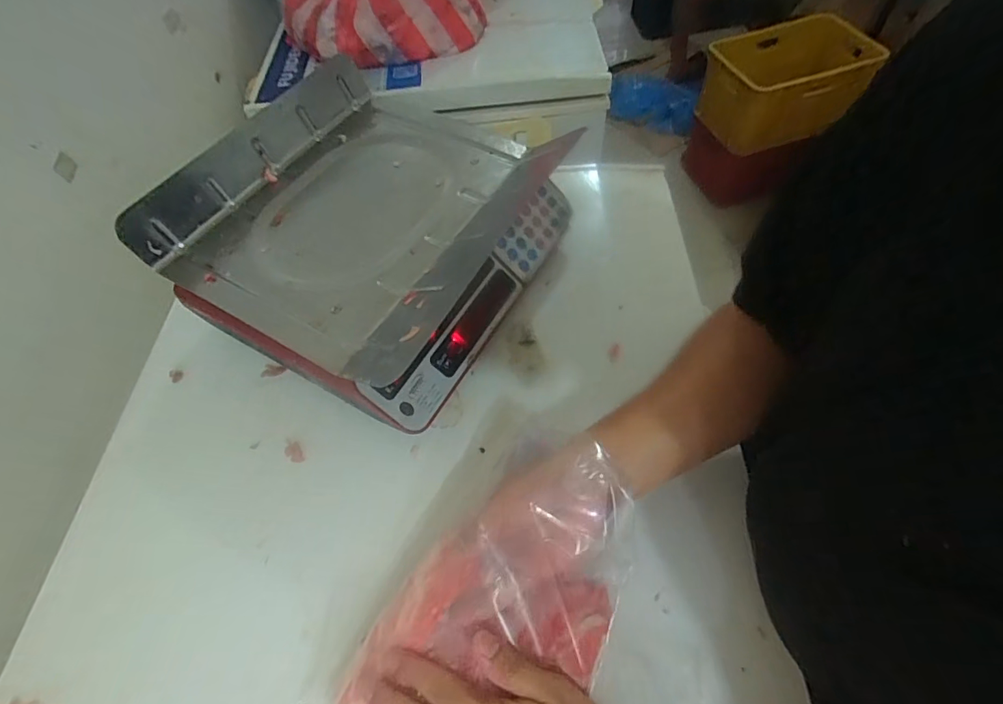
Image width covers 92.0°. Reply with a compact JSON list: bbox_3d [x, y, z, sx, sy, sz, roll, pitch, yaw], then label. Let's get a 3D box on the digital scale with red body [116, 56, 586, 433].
[{"bbox_3d":[-0.144,-0.141,0.542,0.335,0.129,0.345,24,63,20],"label":"digital scale with red body"}]

